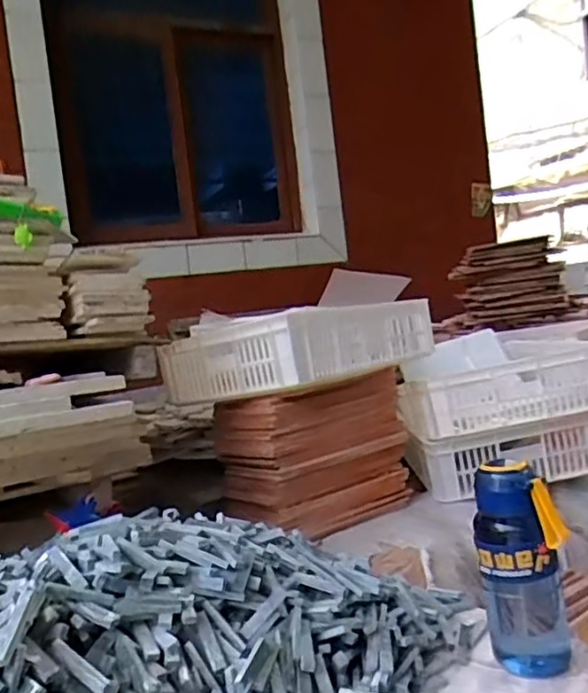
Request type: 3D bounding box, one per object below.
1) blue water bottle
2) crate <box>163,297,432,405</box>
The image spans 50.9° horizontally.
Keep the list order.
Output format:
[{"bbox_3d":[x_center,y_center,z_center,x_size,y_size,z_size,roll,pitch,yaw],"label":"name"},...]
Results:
[{"bbox_3d":[0.249,0.237,0.669,0.089,0.220,0.075,-6,3,23],"label":"blue water bottle"},{"bbox_3d":[0.049,-0.011,1.396,0.373,0.160,0.591,-4,4,38],"label":"crate"}]

